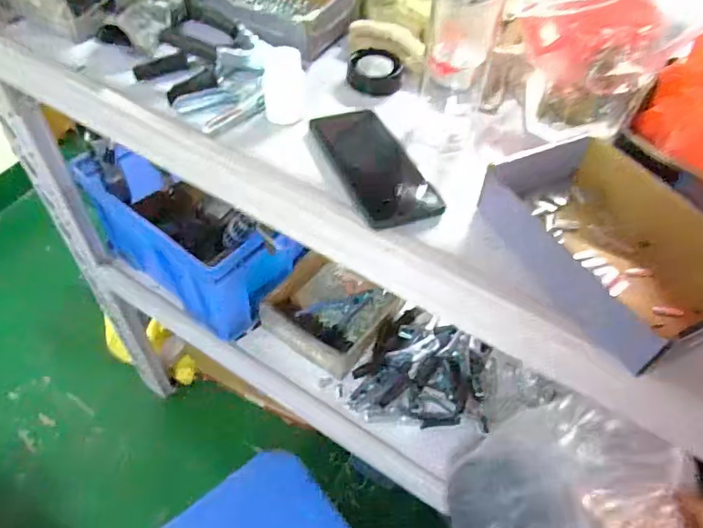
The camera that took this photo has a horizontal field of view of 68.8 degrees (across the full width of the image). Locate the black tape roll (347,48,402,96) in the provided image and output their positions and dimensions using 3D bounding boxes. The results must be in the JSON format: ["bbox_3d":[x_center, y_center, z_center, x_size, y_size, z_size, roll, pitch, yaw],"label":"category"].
[{"bbox_3d":[0.026,-0.229,0.604,0.060,0.029,0.065,2,51,-2],"label":"black tape roll"}]

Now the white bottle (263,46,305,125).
[{"bbox_3d":[-0.070,-0.185,0.537,0.039,0.066,0.040,10,51,5],"label":"white bottle"}]

